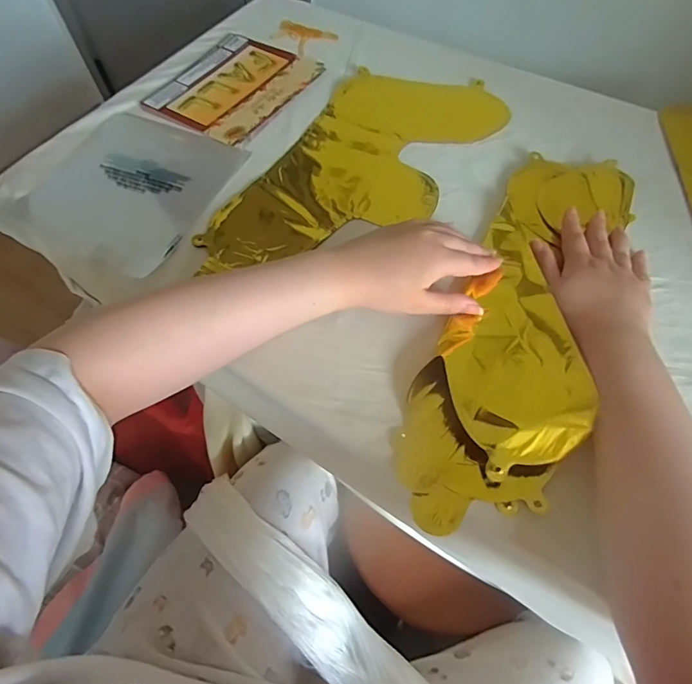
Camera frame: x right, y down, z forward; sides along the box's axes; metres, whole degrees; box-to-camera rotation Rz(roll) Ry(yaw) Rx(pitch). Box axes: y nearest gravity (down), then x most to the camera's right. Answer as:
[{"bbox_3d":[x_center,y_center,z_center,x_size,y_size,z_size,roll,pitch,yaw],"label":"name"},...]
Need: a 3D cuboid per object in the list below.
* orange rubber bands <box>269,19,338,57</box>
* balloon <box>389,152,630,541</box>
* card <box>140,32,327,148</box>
[{"bbox_3d":[-0.067,-0.462,0.688,0.080,0.009,0.095,-39,66,-18],"label":"orange rubber bands"},{"bbox_3d":[0.164,-0.034,0.418,0.136,0.034,0.428,22,62,14],"label":"balloon"},{"bbox_3d":[-0.152,-0.349,0.616,0.175,0.008,0.201,29,66,17],"label":"card"}]

